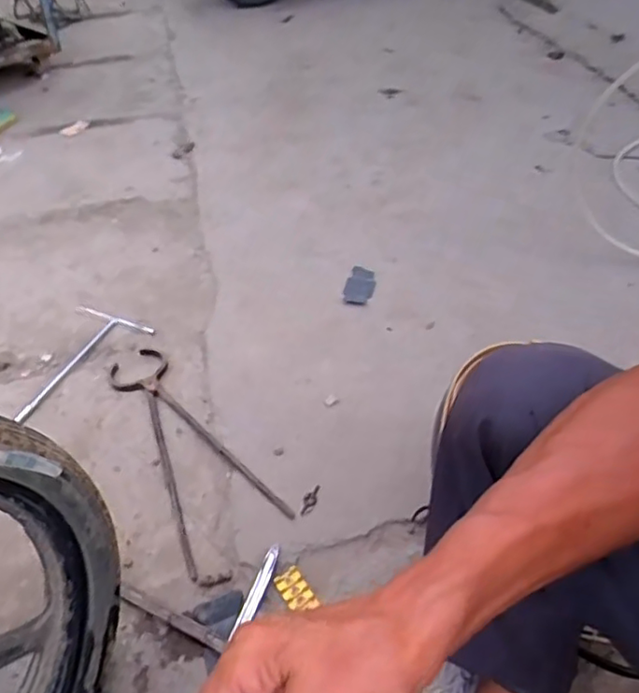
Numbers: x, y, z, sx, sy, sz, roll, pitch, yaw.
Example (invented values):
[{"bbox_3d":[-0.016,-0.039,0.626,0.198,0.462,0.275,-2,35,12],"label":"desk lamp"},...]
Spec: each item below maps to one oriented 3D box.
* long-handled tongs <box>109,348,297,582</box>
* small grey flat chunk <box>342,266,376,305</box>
[{"bbox_3d":[-0.239,0.156,1.010,0.165,0.030,0.454,-28,52,-23],"label":"long-handled tongs"},{"bbox_3d":[0.085,-0.127,1.262,0.061,0.013,0.110,11,47,11],"label":"small grey flat chunk"}]

